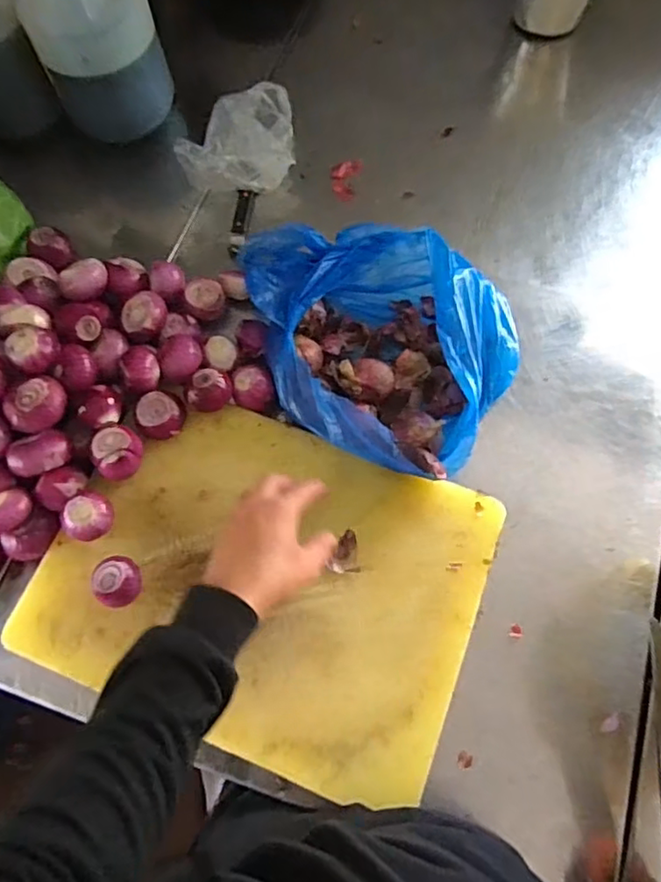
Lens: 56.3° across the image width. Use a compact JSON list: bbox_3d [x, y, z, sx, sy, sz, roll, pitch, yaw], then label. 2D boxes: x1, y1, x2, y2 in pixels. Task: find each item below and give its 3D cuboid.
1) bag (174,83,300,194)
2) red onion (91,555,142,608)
[{"bbox_3d":[-0.119,-0.398,0.806,0.139,0.077,0.147,-5,68,0],"label":"bag"},{"bbox_3d":[-0.200,0.132,0.579,0.041,0.038,0.046,12,69,6],"label":"red onion"}]

